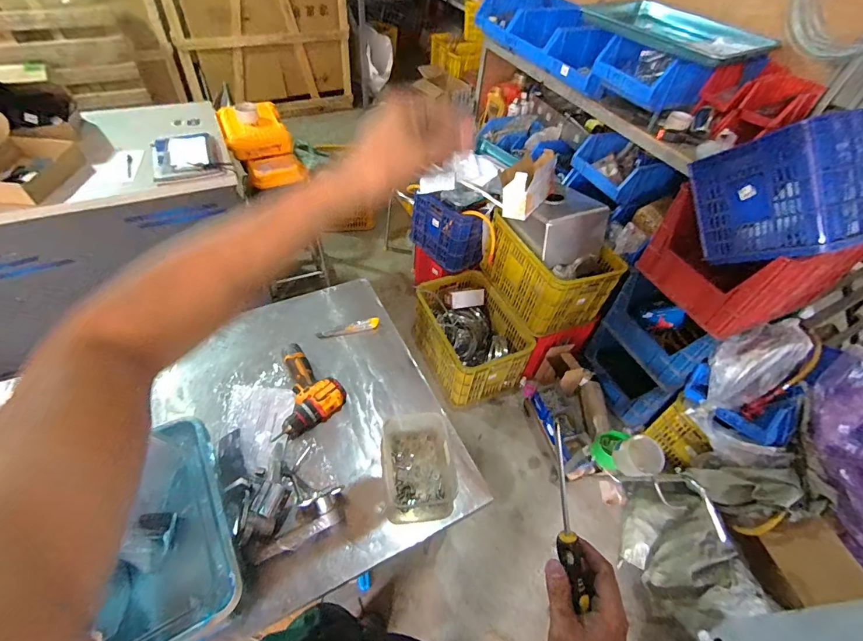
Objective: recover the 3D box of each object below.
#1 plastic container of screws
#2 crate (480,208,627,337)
[{"bbox_3d":[-0.028,0.306,0.879,0.151,0.064,0.219,-6,51,-11],"label":"plastic container of screws"},{"bbox_3d":[0.500,-0.231,1.762,0.335,0.304,0.460,-19,54,-20],"label":"crate"}]

